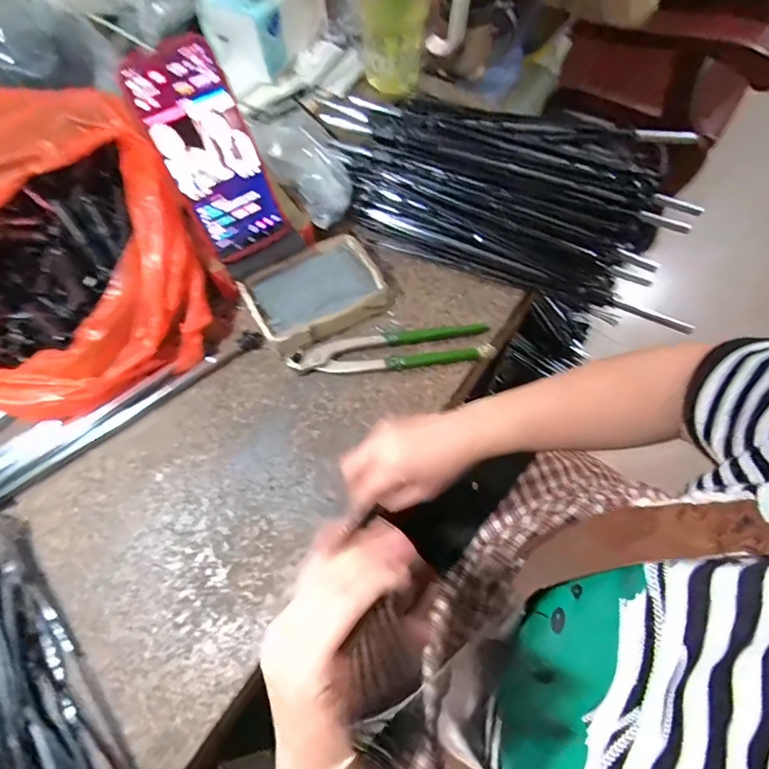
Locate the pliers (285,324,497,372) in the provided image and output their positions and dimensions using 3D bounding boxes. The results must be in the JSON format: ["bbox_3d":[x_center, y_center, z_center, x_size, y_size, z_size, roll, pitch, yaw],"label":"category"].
[{"bbox_3d":[0.008,-0.036,0.466,0.197,0.022,0.042,-7,66,0],"label":"pliers"}]

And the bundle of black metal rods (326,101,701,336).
[{"bbox_3d":[0.138,-0.236,0.532,0.418,0.069,0.267,16,68,10],"label":"bundle of black metal rods"}]

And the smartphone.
[{"bbox_3d":[-0.148,-0.197,0.409,0.080,0.166,0.016,-32,39,-11],"label":"smartphone"}]

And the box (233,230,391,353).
[{"bbox_3d":[-0.070,-0.094,0.479,0.130,0.031,0.091,-29,68,-10],"label":"box"}]

